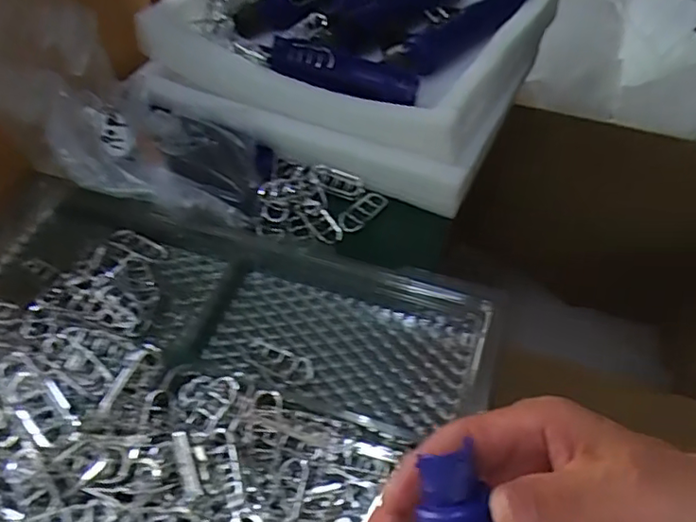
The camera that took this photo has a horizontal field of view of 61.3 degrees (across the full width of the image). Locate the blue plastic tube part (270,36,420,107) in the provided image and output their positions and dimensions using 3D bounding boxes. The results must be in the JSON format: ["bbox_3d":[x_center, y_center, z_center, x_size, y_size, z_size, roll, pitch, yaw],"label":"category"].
[{"bbox_3d":[-0.010,-0.179,0.559,0.170,0.030,0.045,28,56,20],"label":"blue plastic tube part"}]

